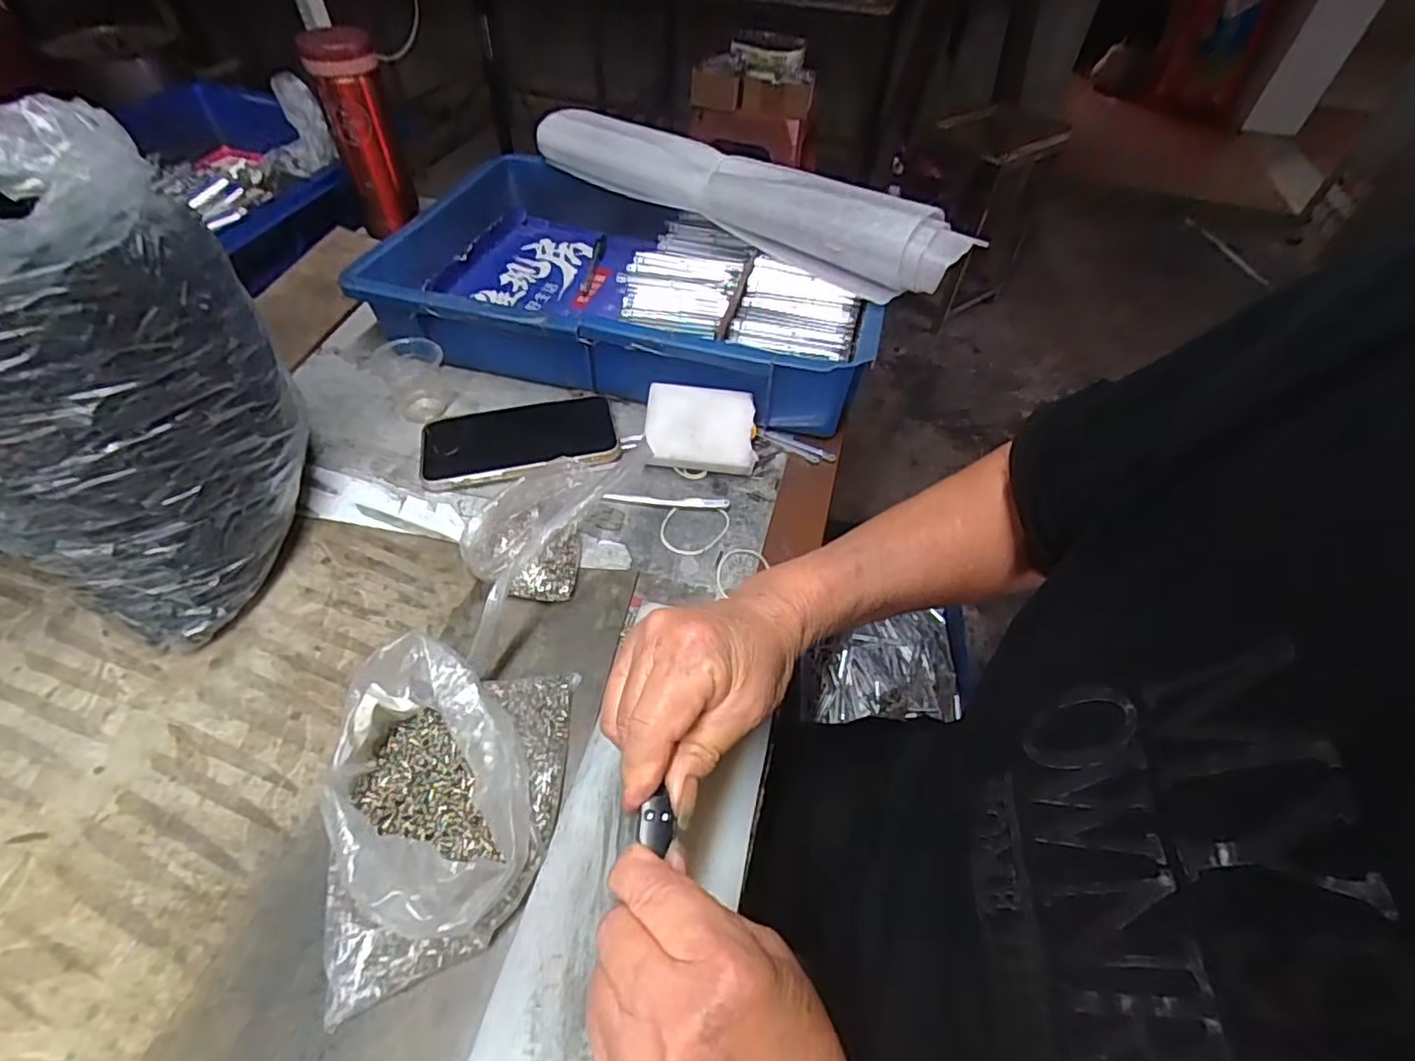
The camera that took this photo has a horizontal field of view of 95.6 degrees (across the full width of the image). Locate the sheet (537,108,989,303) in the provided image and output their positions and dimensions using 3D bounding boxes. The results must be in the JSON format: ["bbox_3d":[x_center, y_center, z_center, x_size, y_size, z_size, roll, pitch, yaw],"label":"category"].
[{"bbox_3d":[0.018,-0.299,0.570,0.434,0.064,0.056,33,55,22],"label":"sheet"}]

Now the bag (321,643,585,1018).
[{"bbox_3d":[-0.124,0.128,0.303,0.098,0.050,0.150,0,48,-1],"label":"bag"}]

